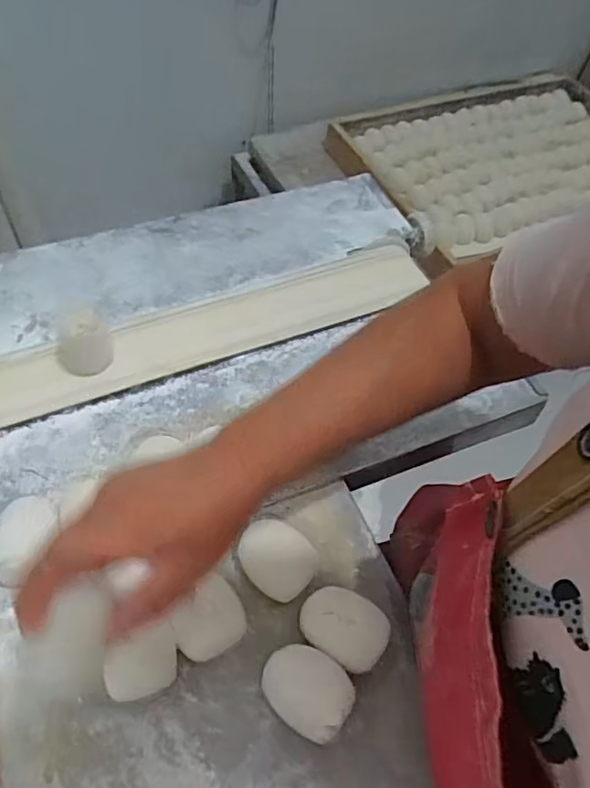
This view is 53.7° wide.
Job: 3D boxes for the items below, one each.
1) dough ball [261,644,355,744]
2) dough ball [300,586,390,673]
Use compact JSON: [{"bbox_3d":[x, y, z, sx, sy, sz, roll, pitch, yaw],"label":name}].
[{"bbox_3d":[0.008,0.210,0.413,0.062,0.033,0.048,33,60,16],"label":"dough ball"},{"bbox_3d":[0.036,0.173,0.434,0.060,0.045,0.048,31,59,15],"label":"dough ball"}]

